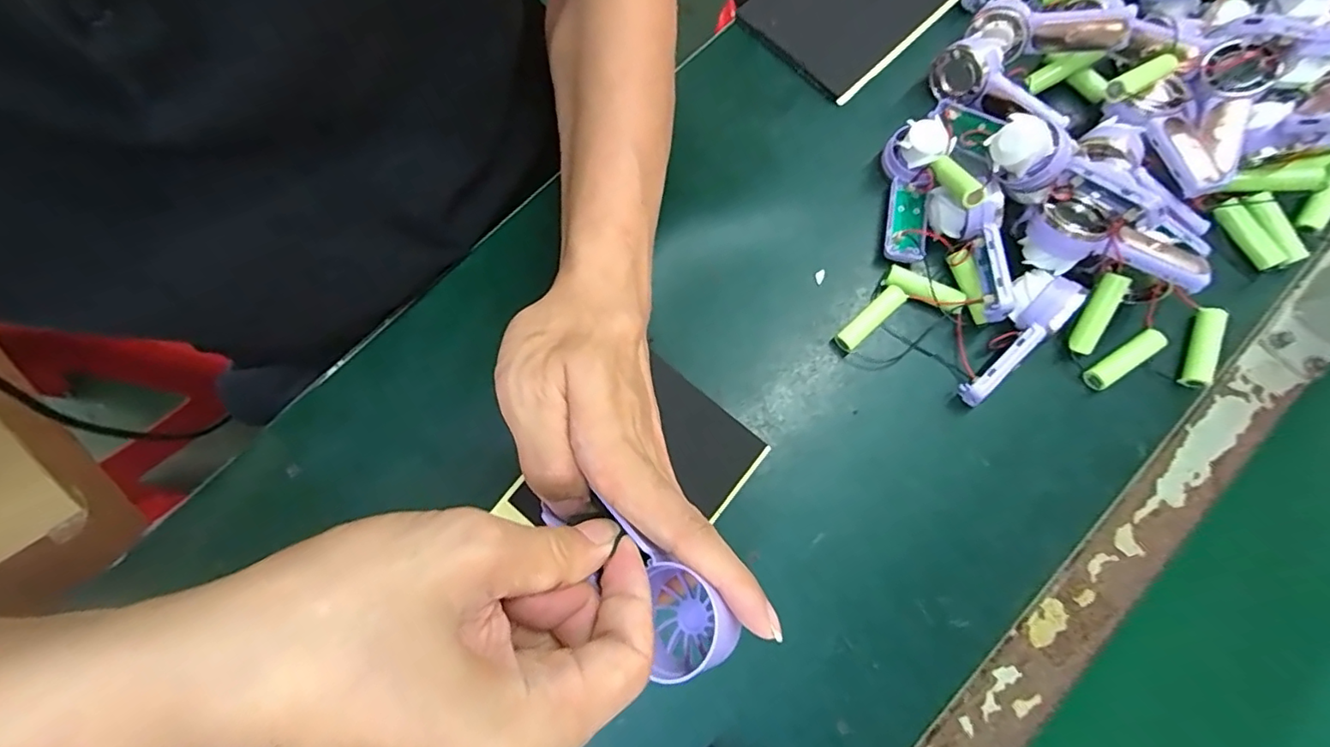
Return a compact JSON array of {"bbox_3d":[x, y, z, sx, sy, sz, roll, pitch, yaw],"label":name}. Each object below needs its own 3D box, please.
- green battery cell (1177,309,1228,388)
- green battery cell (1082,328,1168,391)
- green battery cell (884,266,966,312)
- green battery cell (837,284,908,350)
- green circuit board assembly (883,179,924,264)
[{"bbox_3d":[0.331,-0.015,0.348,0.013,0.015,0.051,24,79,6],"label":"green battery cell"},{"bbox_3d":[0.284,-0.009,0.348,0.050,0.013,0.015,-32,79,-6],"label":"green battery cell"},{"bbox_3d":[0.164,-0.052,0.357,0.048,0.014,0.017,19,78,5],"label":"green battery cell"},{"bbox_3d":[0.131,-0.034,0.360,0.052,0.013,0.014,-41,80,-8],"label":"green battery cell"},{"bbox_3d":[0.156,-0.098,0.368,0.023,0.016,0.054,11,78,3],"label":"green circuit board assembly"}]

